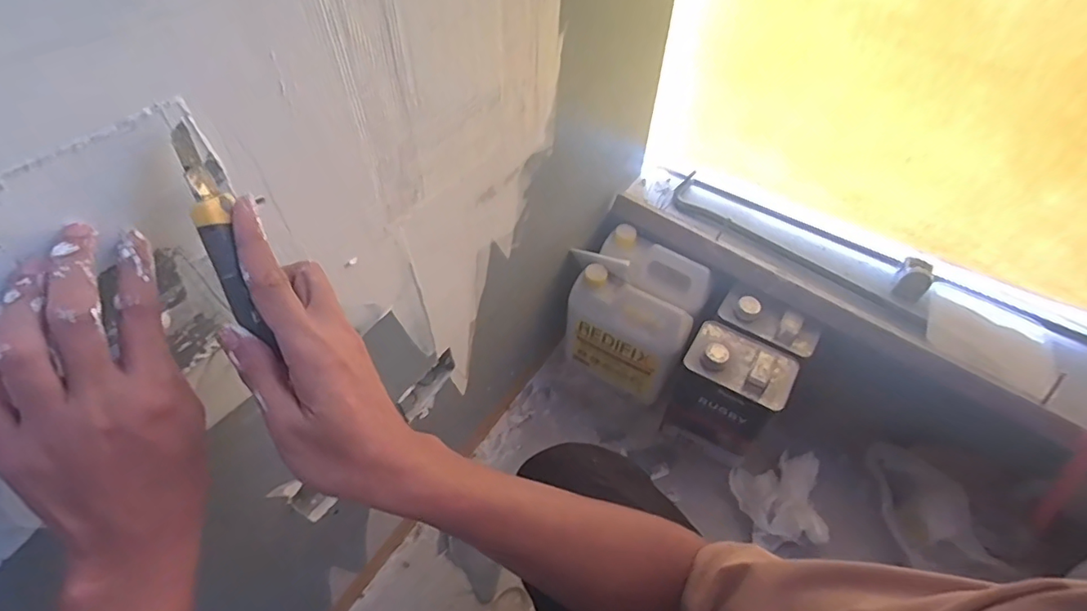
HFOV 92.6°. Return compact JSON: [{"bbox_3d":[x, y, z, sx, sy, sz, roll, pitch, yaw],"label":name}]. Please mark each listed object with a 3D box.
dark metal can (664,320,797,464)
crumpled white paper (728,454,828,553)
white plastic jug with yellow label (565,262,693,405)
[{"bbox_3d":[0.302,0.152,0.878,0.158,0.223,0.105,28,56,19],"label":"dark metal can"},{"bbox_3d":[0.416,0.327,0.878,0.163,0.068,0.147,-9,52,-8],"label":"crumpled white paper"},{"bbox_3d":[0.152,0.054,0.952,0.202,0.223,0.094,29,57,20],"label":"white plastic jug with yellow label"}]

